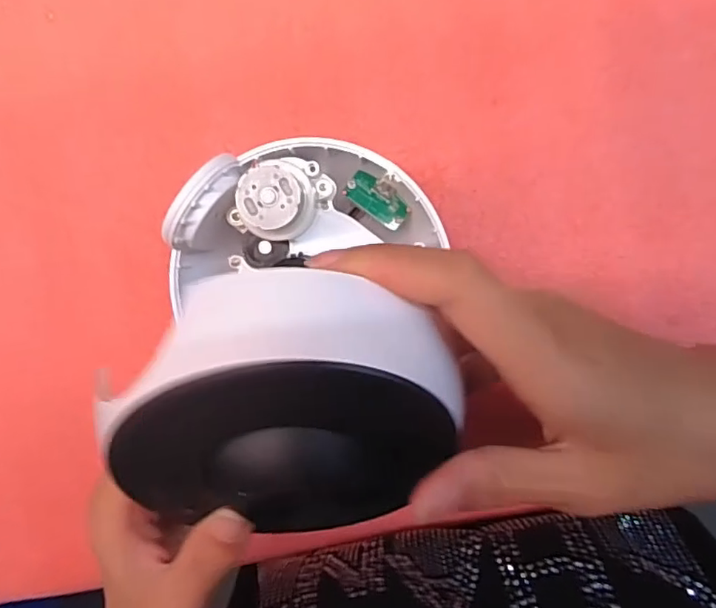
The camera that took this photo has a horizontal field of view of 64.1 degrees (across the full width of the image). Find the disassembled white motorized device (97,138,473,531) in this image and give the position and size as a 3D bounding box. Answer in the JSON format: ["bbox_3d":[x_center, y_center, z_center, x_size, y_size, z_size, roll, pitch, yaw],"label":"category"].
[{"bbox_3d":[-0.020,0.002,0.201,0.104,0.129,0.125,-2,95,4],"label":"disassembled white motorized device"}]

